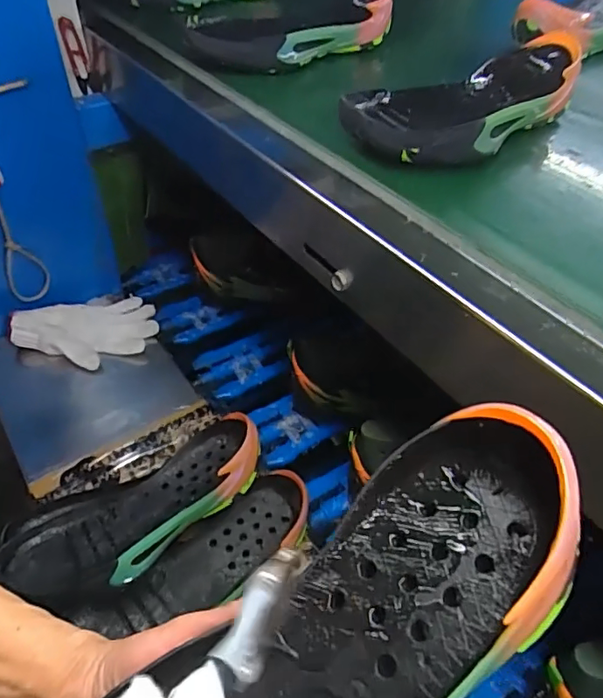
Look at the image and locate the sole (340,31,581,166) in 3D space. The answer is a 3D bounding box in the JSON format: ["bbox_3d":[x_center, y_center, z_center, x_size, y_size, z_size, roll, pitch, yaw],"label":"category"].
[{"bbox_3d":[0.159,-0.228,0.497,0.275,0.046,0.098,-33,51,-27],"label":"sole"}]

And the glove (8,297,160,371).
[{"bbox_3d":[-0.323,-0.022,0.819,0.201,0.017,0.110,-5,64,-19],"label":"glove"}]

